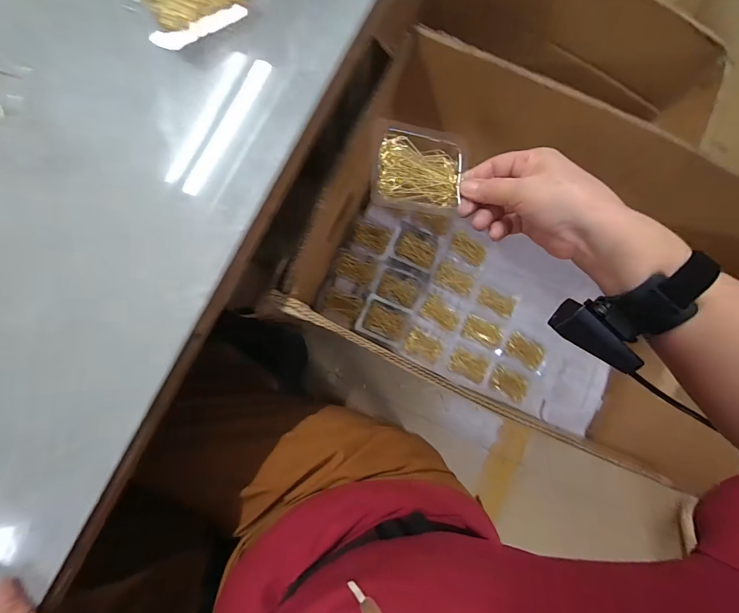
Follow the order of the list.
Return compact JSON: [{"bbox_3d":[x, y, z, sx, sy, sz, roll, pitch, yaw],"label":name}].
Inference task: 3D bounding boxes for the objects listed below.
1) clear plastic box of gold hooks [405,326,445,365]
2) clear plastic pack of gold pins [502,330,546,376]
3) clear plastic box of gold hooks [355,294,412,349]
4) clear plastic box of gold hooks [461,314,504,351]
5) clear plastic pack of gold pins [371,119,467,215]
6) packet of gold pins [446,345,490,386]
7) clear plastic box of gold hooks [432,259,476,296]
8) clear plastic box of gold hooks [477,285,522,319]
[{"bbox_3d":[0.104,0.073,0.664,0.072,0.013,0.052,27,84,-1],"label":"clear plastic box of gold hooks"},{"bbox_3d":[0.302,0.087,0.678,0.088,0.010,0.056,33,84,0],"label":"clear plastic pack of gold pins"},{"bbox_3d":[0.029,0.028,0.661,0.093,0.017,0.073,24,84,-1],"label":"clear plastic box of gold hooks"},{"bbox_3d":[0.218,0.049,0.678,0.081,0.010,0.045,25,84,-1],"label":"clear plastic box of gold hooks"},{"bbox_3d":[0.044,-0.119,0.309,0.083,0.020,0.070,3,96,-20],"label":"clear plastic pack of gold pins"},{"bbox_3d":[0.187,0.110,0.671,0.073,0.010,0.048,26,84,-1],"label":"packet of gold pins"},{"bbox_3d":[0.165,-0.056,0.684,0.076,0.014,0.048,31,84,-1],"label":"clear plastic box of gold hooks"},{"bbox_3d":[0.247,-0.011,0.690,0.078,0.011,0.047,23,84,-1],"label":"clear plastic box of gold hooks"}]

